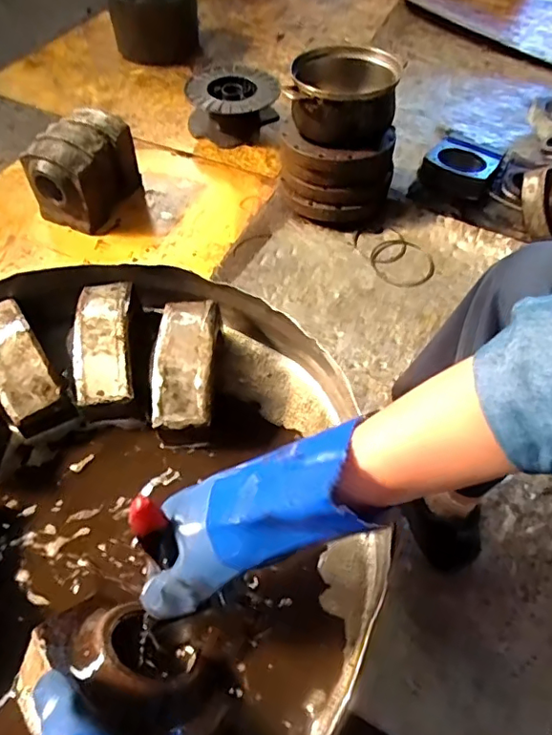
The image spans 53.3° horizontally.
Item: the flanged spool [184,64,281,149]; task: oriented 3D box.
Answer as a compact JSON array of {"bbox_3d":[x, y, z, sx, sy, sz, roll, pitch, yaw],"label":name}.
[{"bbox_3d":[-0.105,-0.626,1.297,0.213,0.112,0.193,-8,55,-1],"label":"flanged spool"}]

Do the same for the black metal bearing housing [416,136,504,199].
[{"bbox_3d":[0.365,-0.395,1.097,0.130,0.062,0.120,27,58,17],"label":"black metal bearing housing"}]

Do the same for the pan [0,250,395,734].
[{"bbox_3d":[-0.182,0.129,0.498,0.523,0.103,0.541,1,54,-2],"label":"pan"}]

